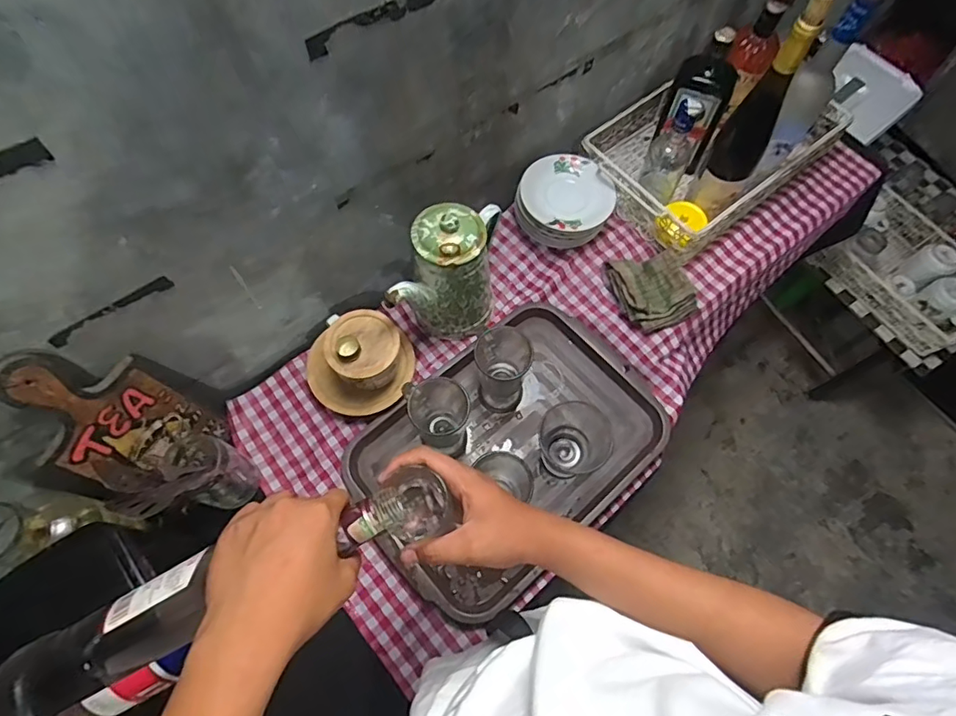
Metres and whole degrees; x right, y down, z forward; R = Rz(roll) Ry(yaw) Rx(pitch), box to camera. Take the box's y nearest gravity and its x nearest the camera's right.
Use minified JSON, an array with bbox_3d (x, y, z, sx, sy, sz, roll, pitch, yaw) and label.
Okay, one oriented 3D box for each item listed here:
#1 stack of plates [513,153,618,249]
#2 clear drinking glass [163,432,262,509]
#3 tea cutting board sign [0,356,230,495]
[{"bbox_3d":[0.139,-0.248,0.847,0.149,0.084,0.144,22,68,8],"label":"stack of plates"},{"bbox_3d":[-0.348,0.145,0.663,0.084,0.146,0.071,17,67,6],"label":"clear drinking glass"},{"bbox_3d":[-0.419,0.077,0.602,0.024,0.261,0.131,17,63,25],"label":"tea cutting board sign"}]

